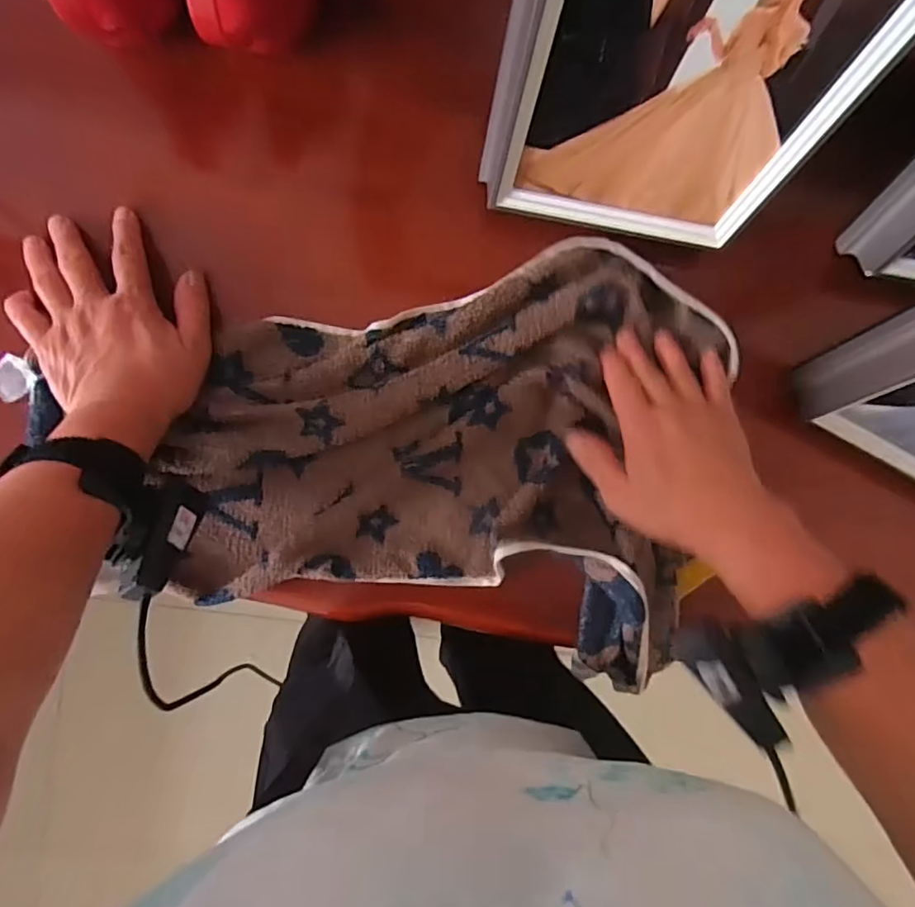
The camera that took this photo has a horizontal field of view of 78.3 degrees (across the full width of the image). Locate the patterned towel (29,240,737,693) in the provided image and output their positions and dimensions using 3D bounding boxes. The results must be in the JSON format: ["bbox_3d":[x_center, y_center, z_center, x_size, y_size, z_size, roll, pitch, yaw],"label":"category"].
[{"bbox_3d":[-0.001,-0.012,0.379,0.353,0.034,0.278,13,92,-5],"label":"patterned towel"}]

